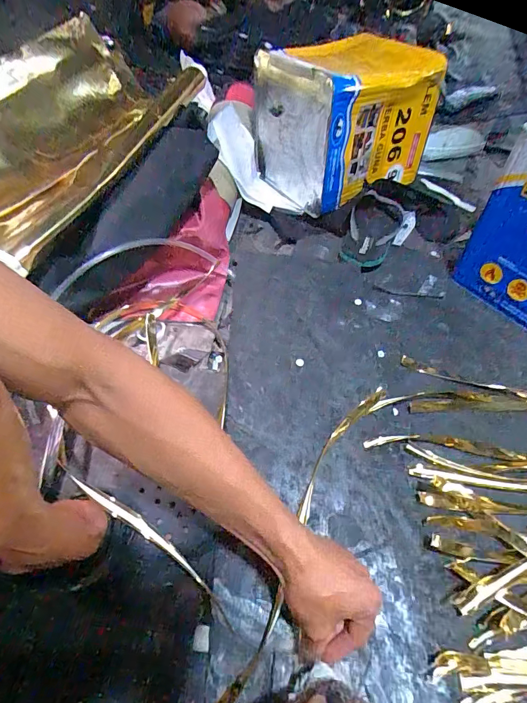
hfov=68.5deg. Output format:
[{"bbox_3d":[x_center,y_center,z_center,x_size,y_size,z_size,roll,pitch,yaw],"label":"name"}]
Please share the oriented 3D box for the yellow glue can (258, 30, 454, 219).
[{"bbox_3d":[0.152,-0.460,0.790,0.254,0.246,0.263,-29,57,-19],"label":"yellow glue can"}]

